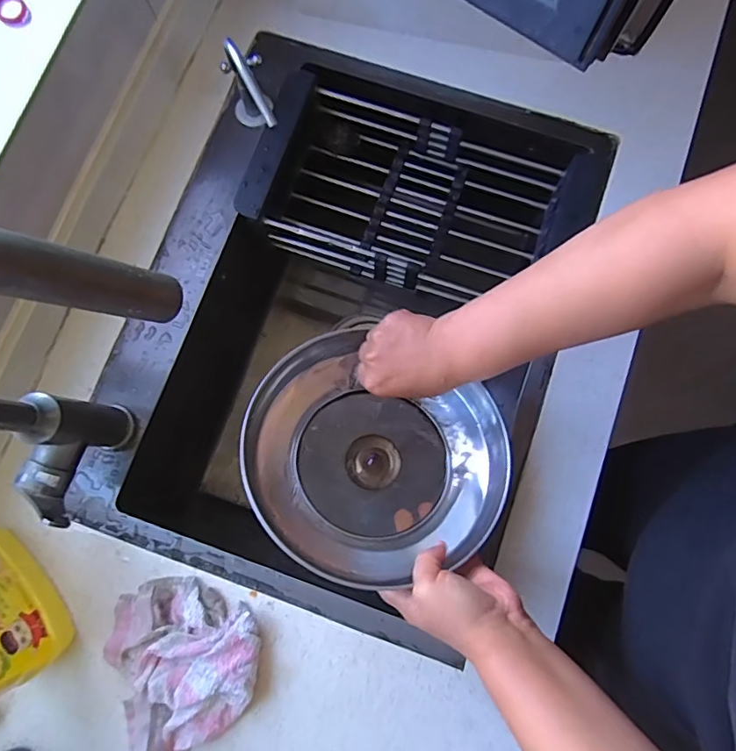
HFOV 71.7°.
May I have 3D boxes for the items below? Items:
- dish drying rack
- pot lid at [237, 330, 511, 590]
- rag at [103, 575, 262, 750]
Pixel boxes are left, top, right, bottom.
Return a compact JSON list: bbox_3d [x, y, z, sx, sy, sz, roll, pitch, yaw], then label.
[{"bbox_3d":[0.057,-0.212,0.619,0.380,0.106,0.193,19,80,4],"label":"dish drying rack"},{"bbox_3d":[0.008,0.076,0.489,0.240,0.068,0.227,1,64,-2],"label":"pot lid"},{"bbox_3d":[-0.174,0.279,0.475,0.154,0.037,0.171,-18,80,-3],"label":"rag"}]

